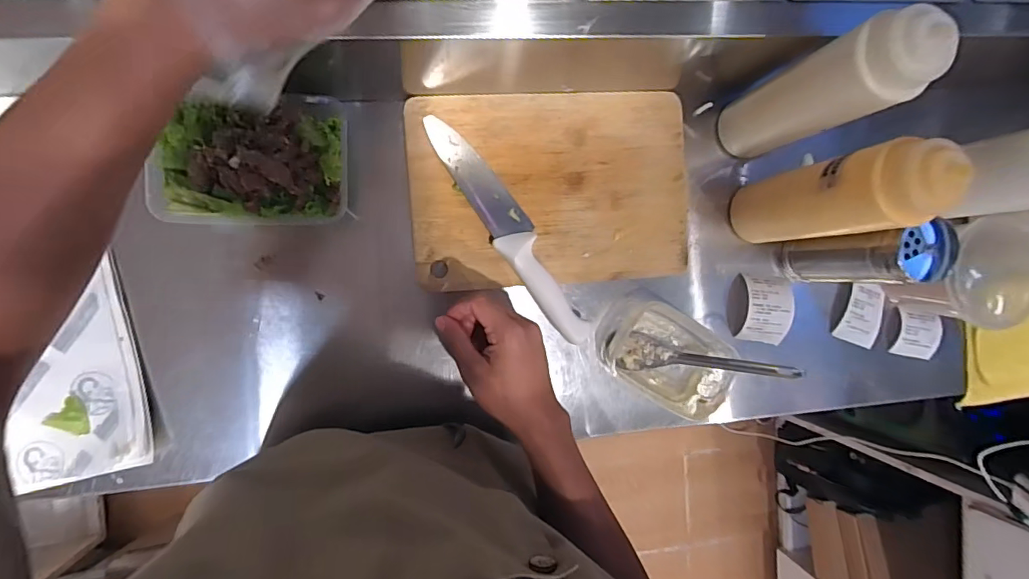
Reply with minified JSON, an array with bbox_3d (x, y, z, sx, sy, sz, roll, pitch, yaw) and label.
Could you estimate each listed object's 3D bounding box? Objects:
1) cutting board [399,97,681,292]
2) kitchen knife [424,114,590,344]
[{"bbox_3d":[0.041,-0.106,0.534,0.292,0.012,0.197,-4,93,-8],"label":"cutting board"},{"bbox_3d":[-0.005,-0.062,0.514,0.042,0.032,0.265,-32,96,-5],"label":"kitchen knife"}]

